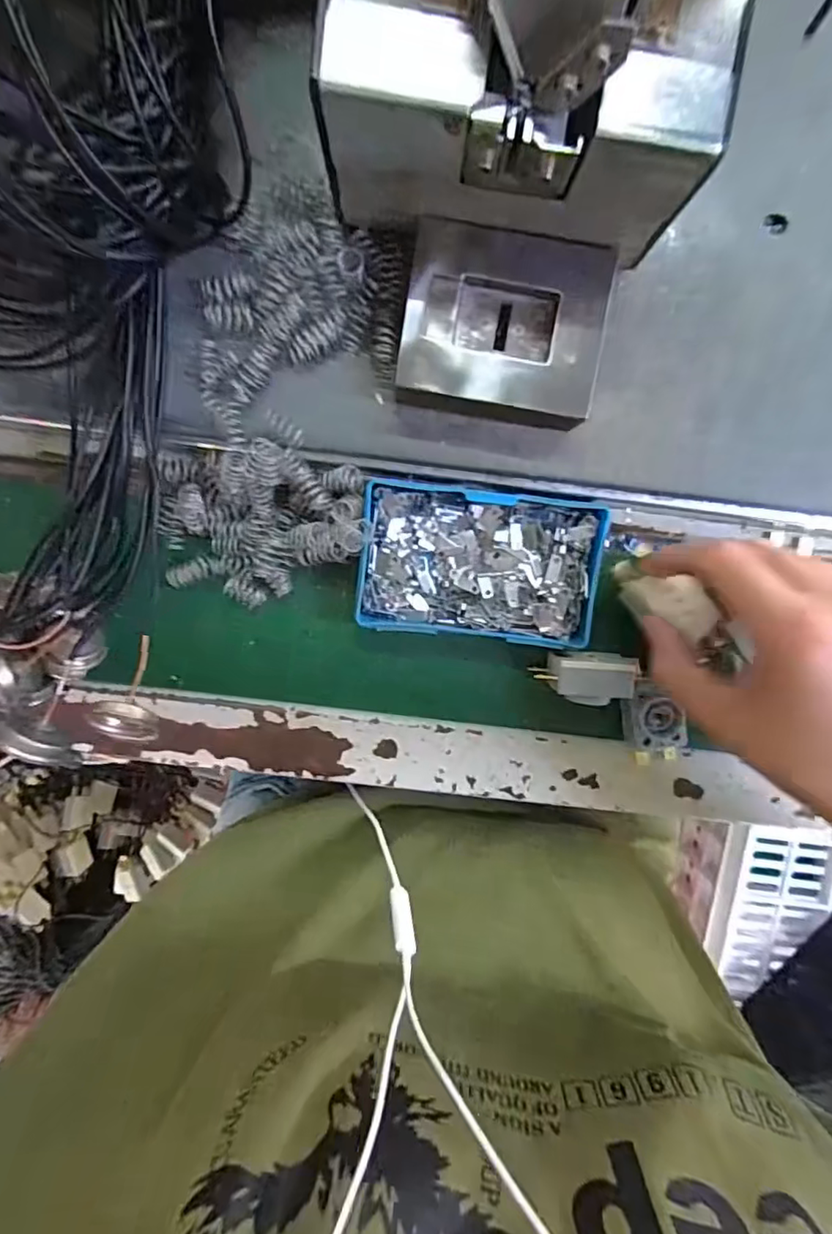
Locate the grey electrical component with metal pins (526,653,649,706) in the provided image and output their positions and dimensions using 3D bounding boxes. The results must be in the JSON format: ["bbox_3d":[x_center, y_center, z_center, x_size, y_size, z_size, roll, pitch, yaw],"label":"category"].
[{"bbox_3d":[0.085,0.031,0.291,0.049,0.015,0.025,0,97,-1],"label":"grey electrical component with metal pins"}]

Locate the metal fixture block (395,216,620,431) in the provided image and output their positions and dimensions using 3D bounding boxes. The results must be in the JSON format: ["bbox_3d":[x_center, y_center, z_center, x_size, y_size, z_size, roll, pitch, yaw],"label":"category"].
[{"bbox_3d":[0.036,-0.120,0.247,0.080,0.026,0.071,9,97,-2],"label":"metal fixture block"}]

